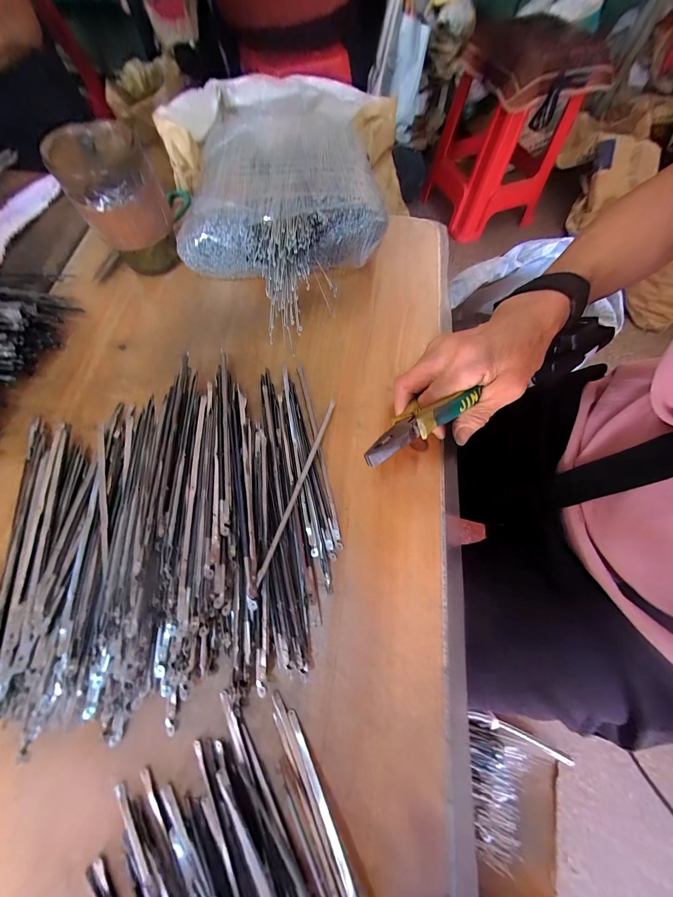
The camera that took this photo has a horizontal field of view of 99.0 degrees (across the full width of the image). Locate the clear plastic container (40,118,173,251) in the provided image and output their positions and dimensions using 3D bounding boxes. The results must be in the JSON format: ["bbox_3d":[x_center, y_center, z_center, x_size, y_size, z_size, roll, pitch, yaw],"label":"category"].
[{"bbox_3d":[-0.229,-0.269,0.299,0.083,0.074,0.085,-24,71,-9],"label":"clear plastic container"}]

